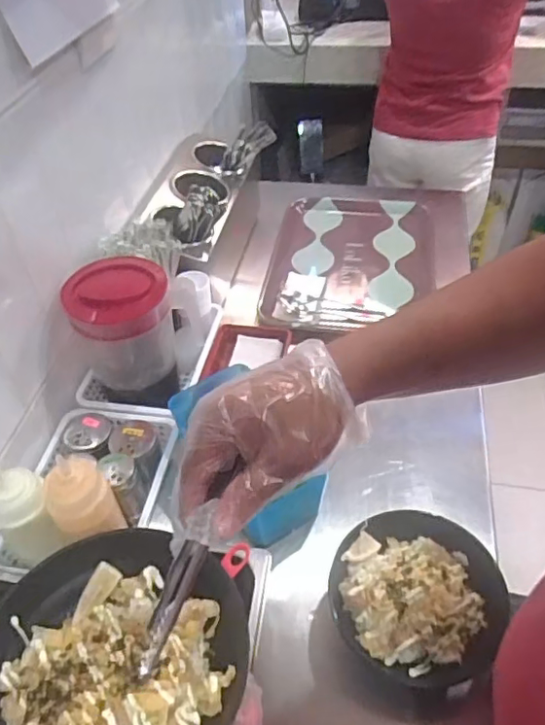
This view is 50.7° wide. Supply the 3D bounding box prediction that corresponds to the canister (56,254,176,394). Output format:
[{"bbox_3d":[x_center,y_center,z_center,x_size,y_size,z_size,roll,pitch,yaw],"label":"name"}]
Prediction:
[{"bbox_3d":[-0.203,-0.045,0.807,0.139,0.166,0.116,-18,46,-13],"label":"canister"}]

